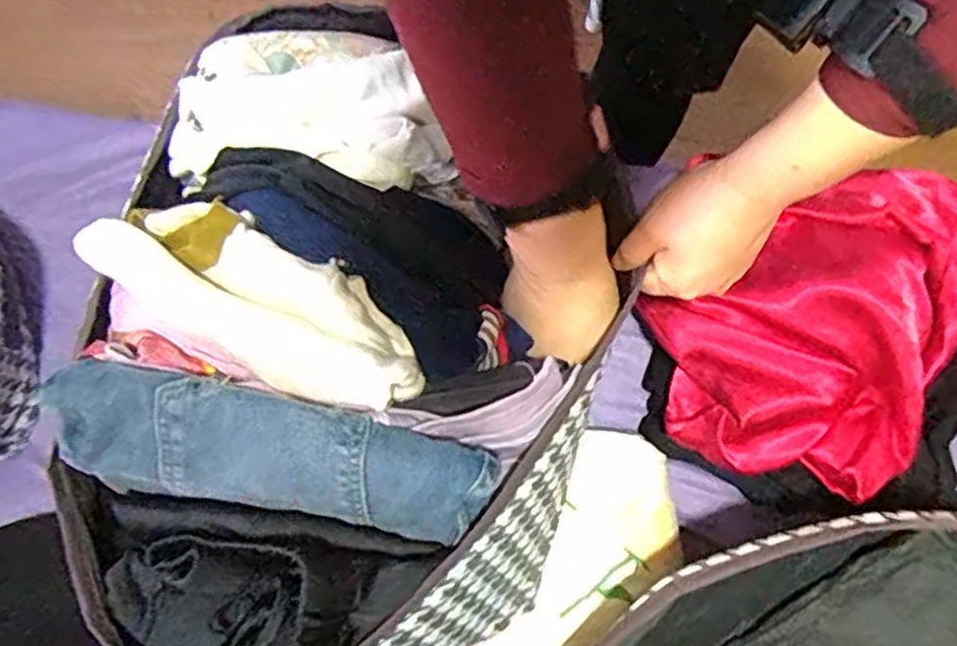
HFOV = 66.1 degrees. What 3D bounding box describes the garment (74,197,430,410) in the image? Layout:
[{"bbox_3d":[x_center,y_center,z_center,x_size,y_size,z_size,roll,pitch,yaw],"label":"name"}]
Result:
[{"bbox_3d":[-0.137,-0.018,0.451,0.227,0.063,0.086,24,78,7],"label":"garment"}]

